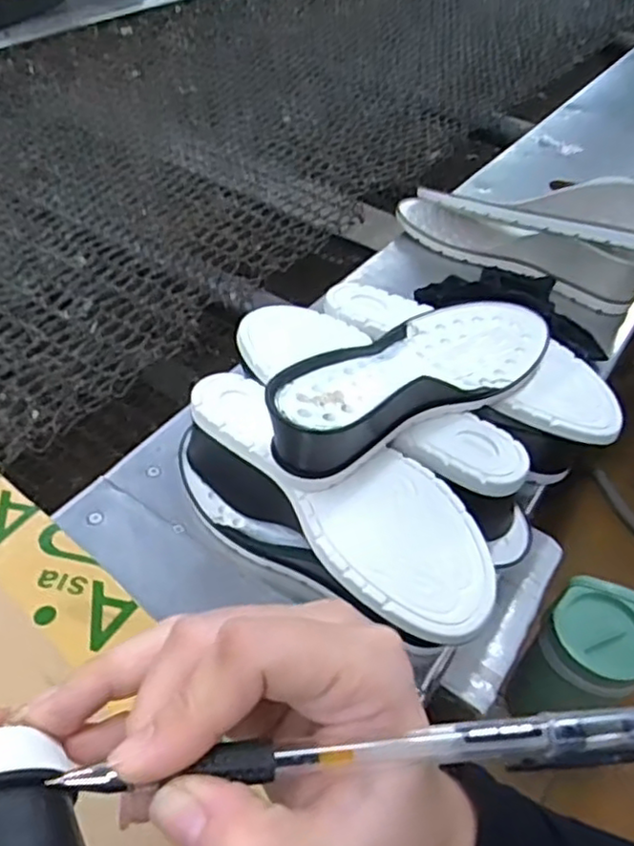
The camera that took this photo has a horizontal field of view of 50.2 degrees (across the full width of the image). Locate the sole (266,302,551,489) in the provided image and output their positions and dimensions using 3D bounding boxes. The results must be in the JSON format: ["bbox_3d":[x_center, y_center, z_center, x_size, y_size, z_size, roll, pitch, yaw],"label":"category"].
[{"bbox_3d":[0.062,-0.038,0.449,0.230,0.055,0.088,-29,54,-29],"label":"sole"}]

